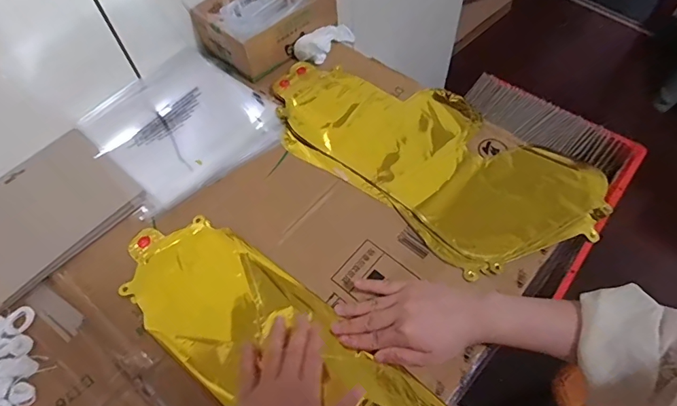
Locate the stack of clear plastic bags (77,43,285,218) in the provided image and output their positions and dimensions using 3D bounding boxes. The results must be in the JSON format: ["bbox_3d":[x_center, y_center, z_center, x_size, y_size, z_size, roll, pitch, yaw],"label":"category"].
[{"bbox_3d":[-0.216,-0.113,0.605,0.215,0.013,0.223,-35,64,-17],"label":"stack of clear plastic bags"}]

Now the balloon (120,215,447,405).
[{"bbox_3d":[-0.058,0.156,0.453,0.425,0.014,0.135,33,66,18],"label":"balloon"}]

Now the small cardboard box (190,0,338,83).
[{"bbox_3d":[-0.112,-0.291,0.683,0.192,0.057,0.144,-39,65,-19],"label":"small cardboard box"}]

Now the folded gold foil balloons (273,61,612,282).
[{"bbox_3d":[0.105,-0.070,0.570,0.425,0.014,0.210,33,66,20],"label":"folded gold foil balloons"}]

